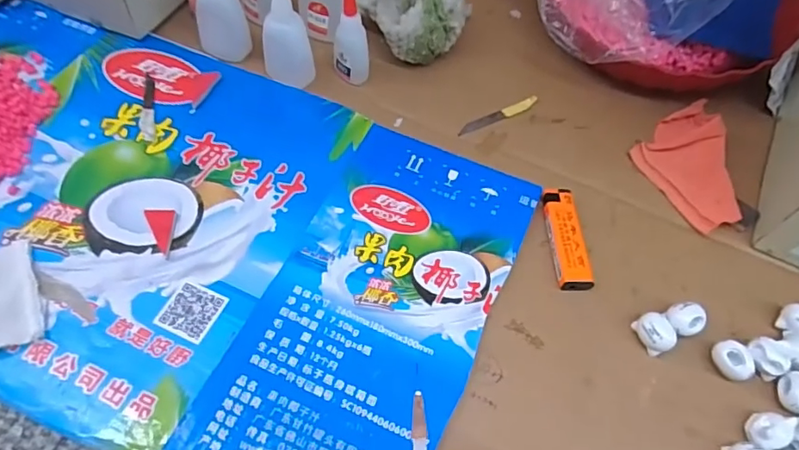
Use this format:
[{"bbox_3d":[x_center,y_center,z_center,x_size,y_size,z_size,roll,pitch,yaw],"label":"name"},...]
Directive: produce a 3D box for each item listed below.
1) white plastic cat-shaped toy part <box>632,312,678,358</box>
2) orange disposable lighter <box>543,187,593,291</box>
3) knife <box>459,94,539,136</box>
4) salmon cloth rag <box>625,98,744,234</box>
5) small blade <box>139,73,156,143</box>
[{"bbox_3d":[0.173,0.073,0.360,0.022,0.019,0.026,-15,62,-13],"label":"white plastic cat-shaped toy part"},{"bbox_3d":[0.124,0.010,0.397,0.023,0.012,0.081,-1,59,-5],"label":"orange disposable lighter"},{"bbox_3d":[0.087,-0.096,0.467,0.083,0.004,0.011,-24,64,-17],"label":"knife"},{"bbox_3d":[0.232,-0.058,0.438,0.067,0.026,0.128,7,59,0],"label":"salmon cloth rag"},{"bbox_3d":[-0.207,-0.098,0.439,0.011,0.004,0.074,-10,61,-10],"label":"small blade"}]

